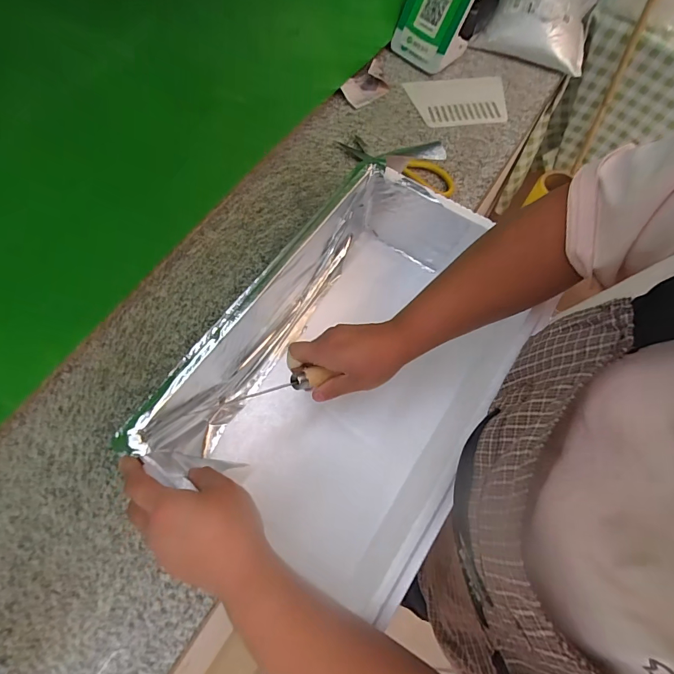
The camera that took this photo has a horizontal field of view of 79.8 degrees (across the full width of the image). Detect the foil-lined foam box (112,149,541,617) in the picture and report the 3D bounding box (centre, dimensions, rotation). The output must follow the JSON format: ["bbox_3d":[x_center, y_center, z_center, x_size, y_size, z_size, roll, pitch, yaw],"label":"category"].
[{"bbox_3d":[0.023,0.025,0.453,0.265,0.135,0.411,29,69,13],"label":"foil-lined foam box"}]

